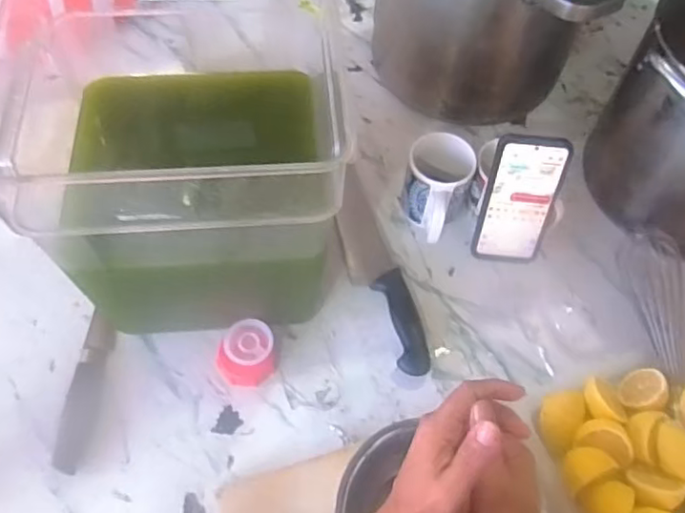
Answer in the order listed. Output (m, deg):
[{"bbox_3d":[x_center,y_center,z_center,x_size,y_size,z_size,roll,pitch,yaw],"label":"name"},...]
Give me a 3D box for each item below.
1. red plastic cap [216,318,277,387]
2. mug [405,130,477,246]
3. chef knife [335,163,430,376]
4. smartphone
[{"bbox_3d":[-0.101,0.103,0.653,0.057,0.042,0.065,36,64,17],"label":"red plastic cap"},{"bbox_3d":[0.107,-0.076,0.732,0.074,0.099,0.097,23,61,11],"label":"mug"},{"bbox_3d":[0.036,0.009,0.728,0.062,0.022,0.281,-12,60,-9],"label":"chef knife"},{"bbox_3d":[0.203,-0.062,0.697,0.079,0.164,0.011,5,40,3],"label":"smartphone"}]

